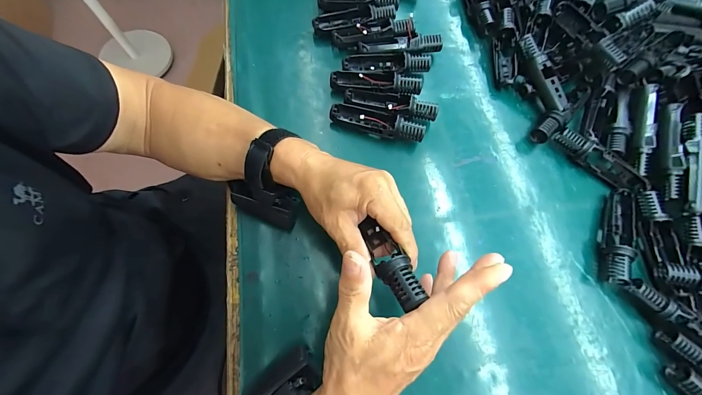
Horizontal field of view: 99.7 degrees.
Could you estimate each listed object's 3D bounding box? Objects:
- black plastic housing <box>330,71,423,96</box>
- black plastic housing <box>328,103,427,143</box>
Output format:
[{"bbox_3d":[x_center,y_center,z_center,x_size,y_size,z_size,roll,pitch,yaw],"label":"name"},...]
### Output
[{"bbox_3d":[0.034,-0.156,0.404,0.122,0.027,0.030,7,70,-2],"label":"black plastic housing"},{"bbox_3d":[0.034,-0.097,0.382,0.120,0.028,0.026,18,70,2],"label":"black plastic housing"}]

